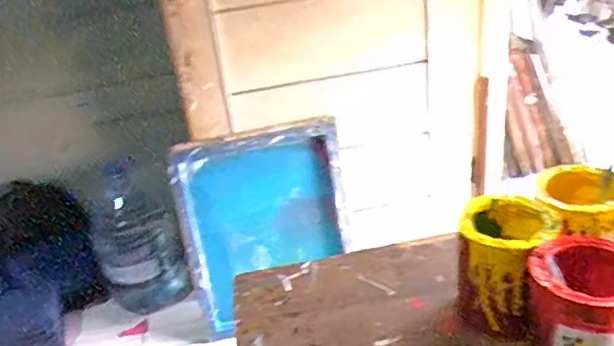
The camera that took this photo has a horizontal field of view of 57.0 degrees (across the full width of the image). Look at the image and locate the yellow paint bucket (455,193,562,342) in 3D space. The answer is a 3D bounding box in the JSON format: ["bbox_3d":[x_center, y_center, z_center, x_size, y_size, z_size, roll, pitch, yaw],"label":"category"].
[{"bbox_3d":[0.237,0.113,0.680,0.103,0.140,0.122,7,31,25],"label":"yellow paint bucket"}]

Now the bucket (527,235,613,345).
[{"bbox_3d":[0.288,0.154,0.584,0.107,0.141,0.110,-6,28,3],"label":"bucket"}]

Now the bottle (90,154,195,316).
[{"bbox_3d":[-0.533,0.207,1.749,0.231,0.484,0.275,-20,30,-23],"label":"bottle"}]

